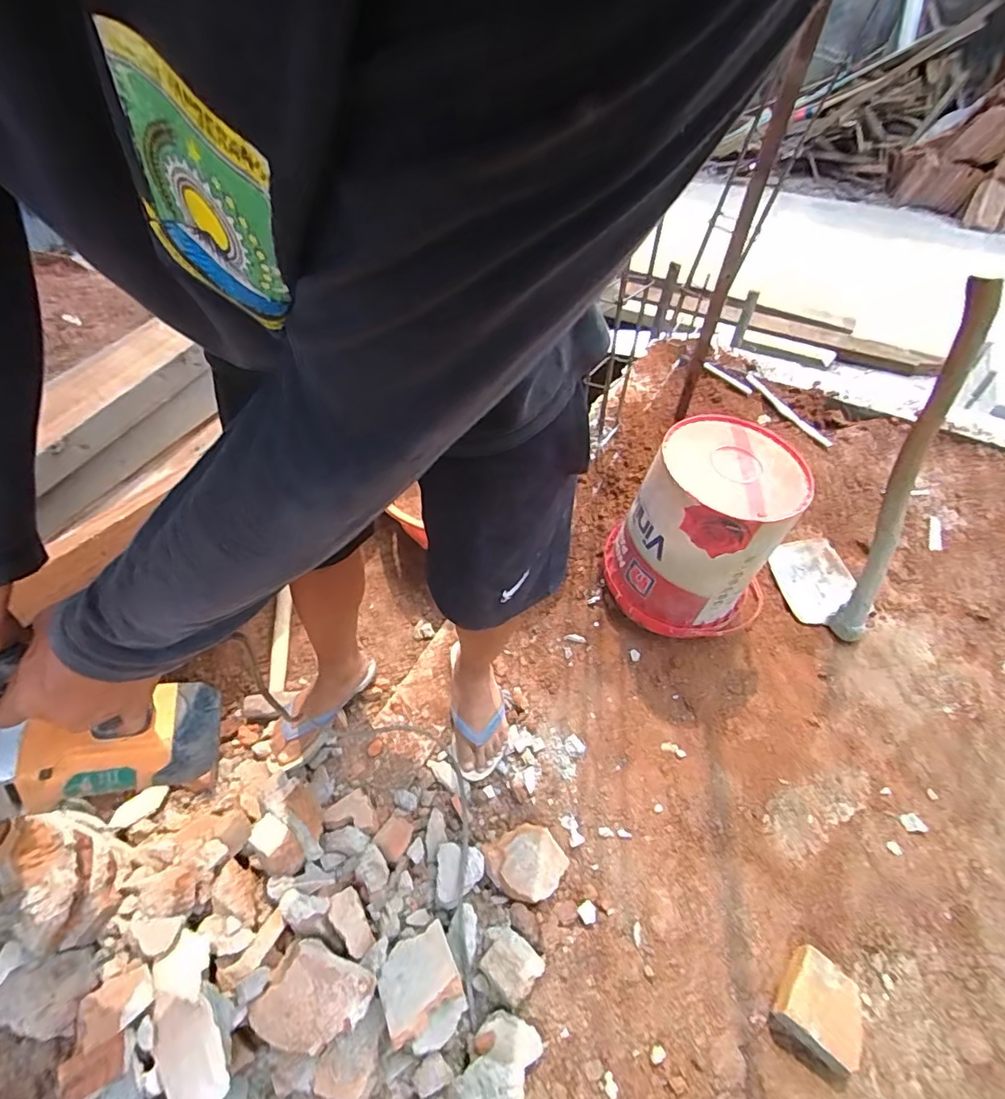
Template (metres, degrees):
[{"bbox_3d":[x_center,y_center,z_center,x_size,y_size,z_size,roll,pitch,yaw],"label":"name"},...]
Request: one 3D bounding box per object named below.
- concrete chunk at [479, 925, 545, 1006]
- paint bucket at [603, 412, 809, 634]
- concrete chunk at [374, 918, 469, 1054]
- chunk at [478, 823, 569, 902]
[{"bbox_3d":[0.008,0.610,0.798,0.094,0.042,0.072,37,61,24],"label":"concrete chunk"},{"bbox_3d":[0.394,-0.046,1.085,0.287,0.352,0.291,0,53,0],"label":"paint bucket"},{"bbox_3d":[-0.110,0.612,0.746,0.102,0.079,0.124,-22,56,-16],"label":"concrete chunk"},{"bbox_3d":[0.041,0.518,0.888,0.127,0.075,0.110,-23,56,-16],"label":"chunk"}]

